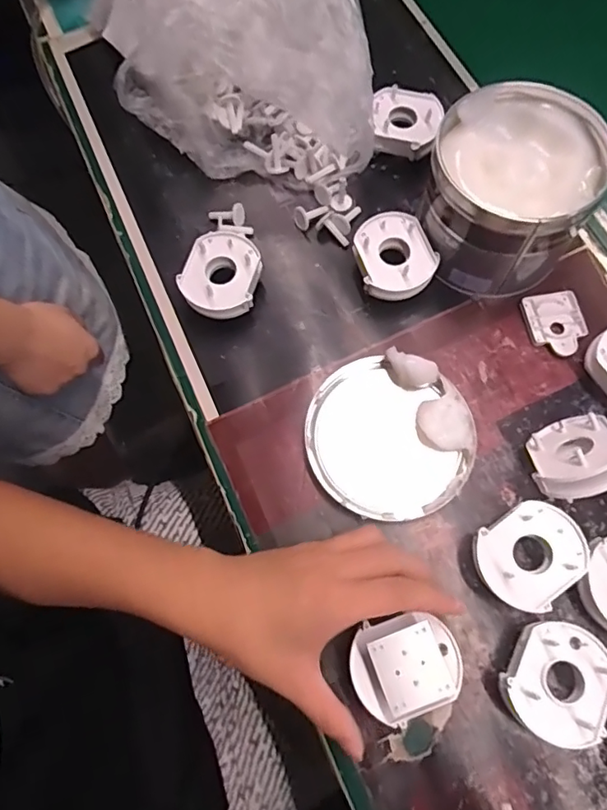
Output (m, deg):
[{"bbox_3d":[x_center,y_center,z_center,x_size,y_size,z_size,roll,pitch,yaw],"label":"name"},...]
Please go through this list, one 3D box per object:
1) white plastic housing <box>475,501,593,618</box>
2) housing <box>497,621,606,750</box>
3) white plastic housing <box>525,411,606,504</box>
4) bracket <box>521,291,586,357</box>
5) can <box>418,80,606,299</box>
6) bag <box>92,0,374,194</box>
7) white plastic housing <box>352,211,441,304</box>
[{"bbox_3d":[0.156,0.106,0.374,0.071,0.037,0.061,-29,73,-7],"label":"white plastic housing"},{"bbox_3d":[0.165,0.181,0.351,0.061,0.031,0.070,33,76,12],"label":"housing"},{"bbox_3d":[0.196,0.037,0.380,0.062,0.073,0.024,-24,114,21],"label":"white plastic housing"},{"bbox_3d":[0.211,-0.067,0.446,0.045,0.008,0.057,-10,72,-1],"label":"bracket"},{"bbox_3d":[0.163,-0.168,0.432,0.122,0.094,0.129,-1,72,2],"label":"can"},{"bbox_3d":[-0.065,-0.319,0.481,0.232,0.114,0.244,-6,72,0],"label":"bag"},{"bbox_3d":[0.076,-0.123,0.454,0.061,0.036,0.071,-14,72,-2],"label":"white plastic housing"}]

